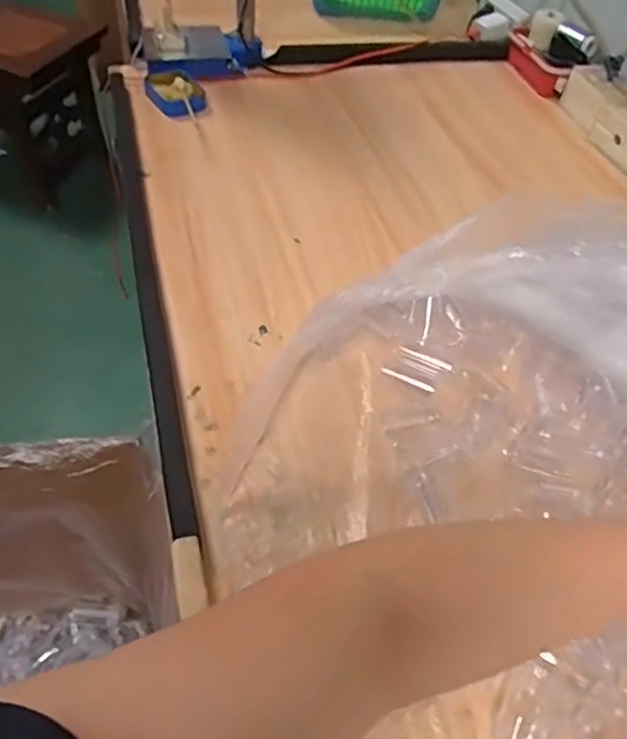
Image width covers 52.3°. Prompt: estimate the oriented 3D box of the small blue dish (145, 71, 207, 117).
[{"bbox_3d":[-0.203,-0.414,0.962,0.084,0.016,0.127,-14,53,-16],"label":"small blue dish"}]

